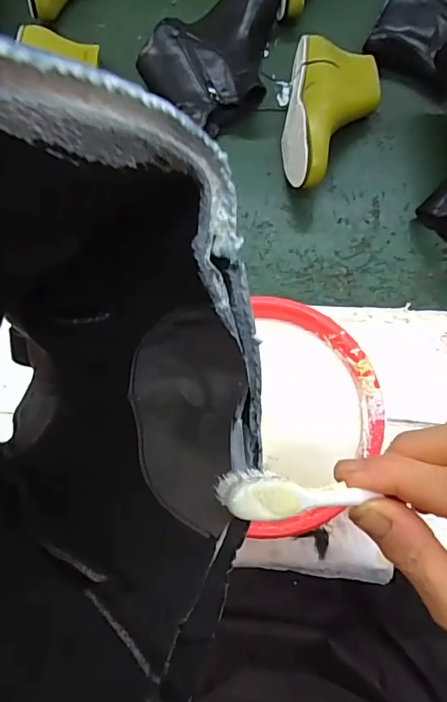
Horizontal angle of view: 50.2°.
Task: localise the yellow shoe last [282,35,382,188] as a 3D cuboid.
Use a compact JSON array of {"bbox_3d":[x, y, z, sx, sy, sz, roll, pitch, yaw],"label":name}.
[{"bbox_3d":[0.132,-0.285,0.581,0.109,0.077,0.218,9,70,4],"label":"yellow shoe last"}]

